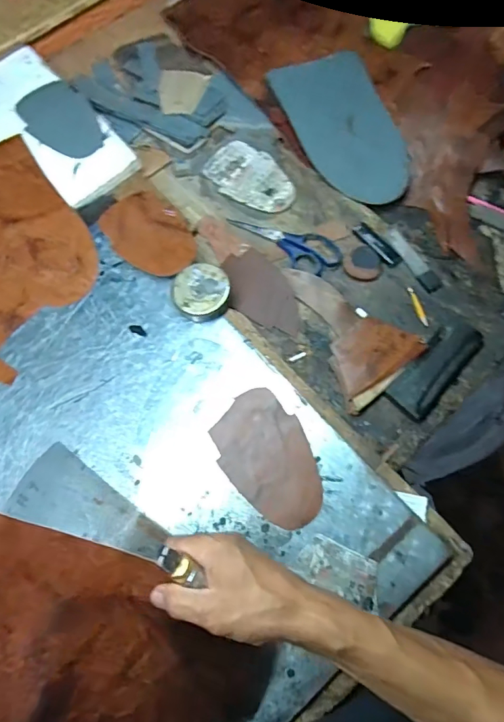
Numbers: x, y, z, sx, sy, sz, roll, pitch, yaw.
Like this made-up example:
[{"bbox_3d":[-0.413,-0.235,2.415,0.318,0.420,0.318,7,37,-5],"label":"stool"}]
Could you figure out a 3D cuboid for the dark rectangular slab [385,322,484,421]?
[{"bbox_3d":[0.236,0.008,0.583,0.054,0.021,0.148,40,76,12],"label":"dark rectangular slab"}]

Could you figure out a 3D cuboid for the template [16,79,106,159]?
[{"bbox_3d":[-0.300,-0.378,0.706,0.102,0.006,0.162,-25,73,-7],"label":"template"}]

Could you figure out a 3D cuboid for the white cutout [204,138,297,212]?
[{"bbox_3d":[0.001,-0.288,0.711,0.150,0.011,0.095,32,75,10],"label":"white cutout"}]

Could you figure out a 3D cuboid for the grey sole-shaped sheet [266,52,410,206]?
[{"bbox_3d":[0.148,-0.376,0.727,0.146,0.010,0.297,-21,72,-2],"label":"grey sole-shaped sheet"}]

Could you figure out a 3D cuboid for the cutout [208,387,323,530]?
[{"bbox_3d":[0.022,0.113,0.529,0.099,0.004,0.155,-39,70,-7],"label":"cutout"}]

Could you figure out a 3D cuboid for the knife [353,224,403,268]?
[{"bbox_3d":[0.180,-0.168,0.653,0.024,0.007,0.083,-37,75,-11],"label":"knife"}]

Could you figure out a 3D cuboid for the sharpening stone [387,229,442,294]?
[{"bbox_3d":[0.227,-0.143,0.641,0.026,0.004,0.108,-30,74,-9],"label":"sharpening stone"}]

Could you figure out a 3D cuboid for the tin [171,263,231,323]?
[{"bbox_3d":[-0.067,-0.092,0.604,0.074,0.027,0.075,0,72,0],"label":"tin"}]

